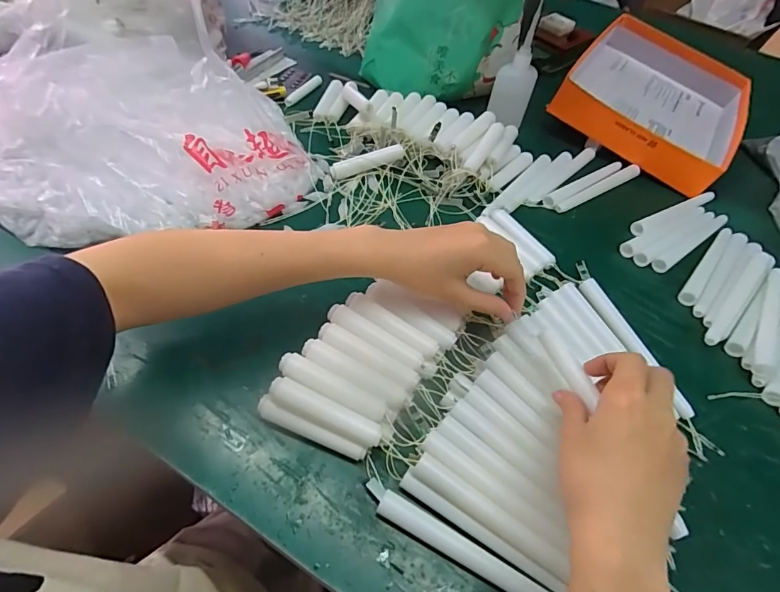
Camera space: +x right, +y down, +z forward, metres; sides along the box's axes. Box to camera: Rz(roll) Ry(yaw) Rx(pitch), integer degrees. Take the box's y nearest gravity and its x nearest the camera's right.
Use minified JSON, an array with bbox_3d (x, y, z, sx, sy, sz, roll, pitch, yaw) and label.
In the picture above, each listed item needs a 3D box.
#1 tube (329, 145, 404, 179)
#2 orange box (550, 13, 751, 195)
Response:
[{"bbox_3d":[-0.027,-0.161,0.535,0.090,0.018,0.015,-18,57,0],"label":"tube"},{"bbox_3d":[0.394,-0.297,0.660,0.240,0.067,0.314,33,56,16],"label":"orange box"}]

